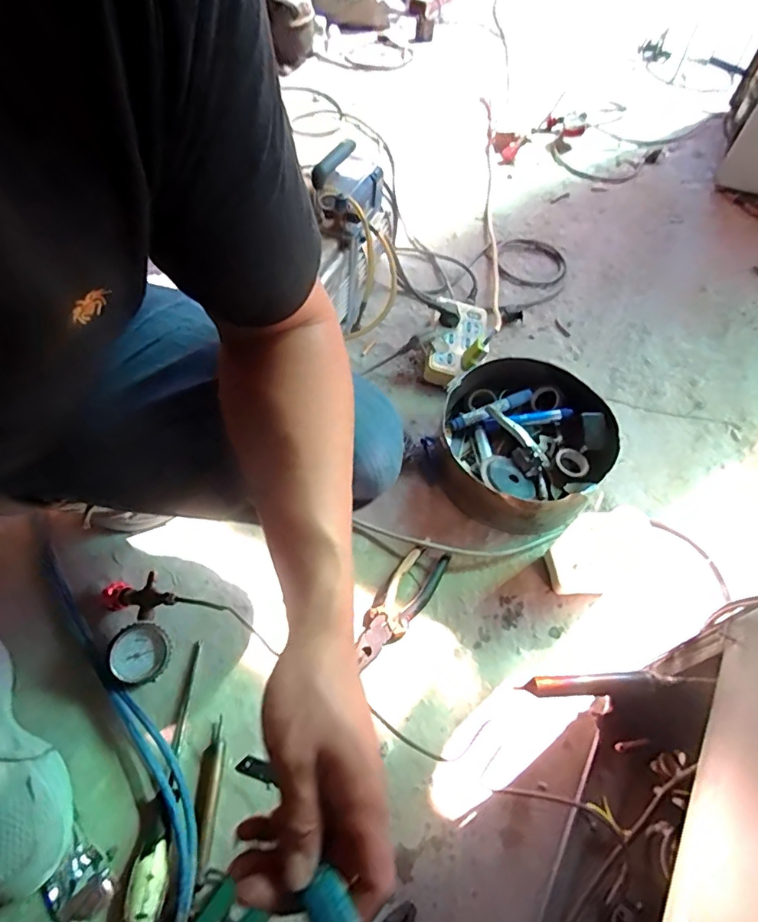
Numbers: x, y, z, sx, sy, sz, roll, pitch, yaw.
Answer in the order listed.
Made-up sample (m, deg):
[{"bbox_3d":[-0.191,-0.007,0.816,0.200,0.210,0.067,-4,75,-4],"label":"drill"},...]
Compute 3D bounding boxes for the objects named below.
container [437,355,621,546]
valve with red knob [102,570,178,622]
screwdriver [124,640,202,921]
[{"bbox_3d":[0.203,-0.020,0.741,0.240,0.098,0.243,2,55,-2],"label":"container"},{"bbox_3d":[-0.280,0.163,0.612,0.102,0.033,0.051,-2,53,21],"label":"valve with red knob"},{"bbox_3d":[-0.215,0.317,0.533,0.029,0.029,0.255,1,55,-3],"label":"screwdriver"}]

